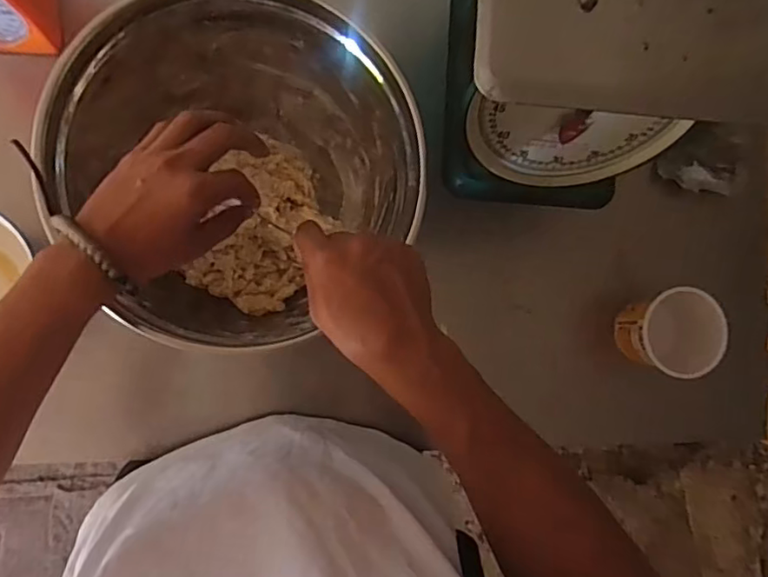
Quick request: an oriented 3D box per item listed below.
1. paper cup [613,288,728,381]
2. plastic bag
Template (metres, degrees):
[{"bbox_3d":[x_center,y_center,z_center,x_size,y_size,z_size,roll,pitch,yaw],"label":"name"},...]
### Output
[{"bbox_3d":[0.313,0.050,0.665,0.084,0.113,0.090,0,88,-10],"label":"paper cup"},{"bbox_3d":[0.376,-0.155,0.680,0.089,0.036,0.073,11,86,-9],"label":"plastic bag"}]

